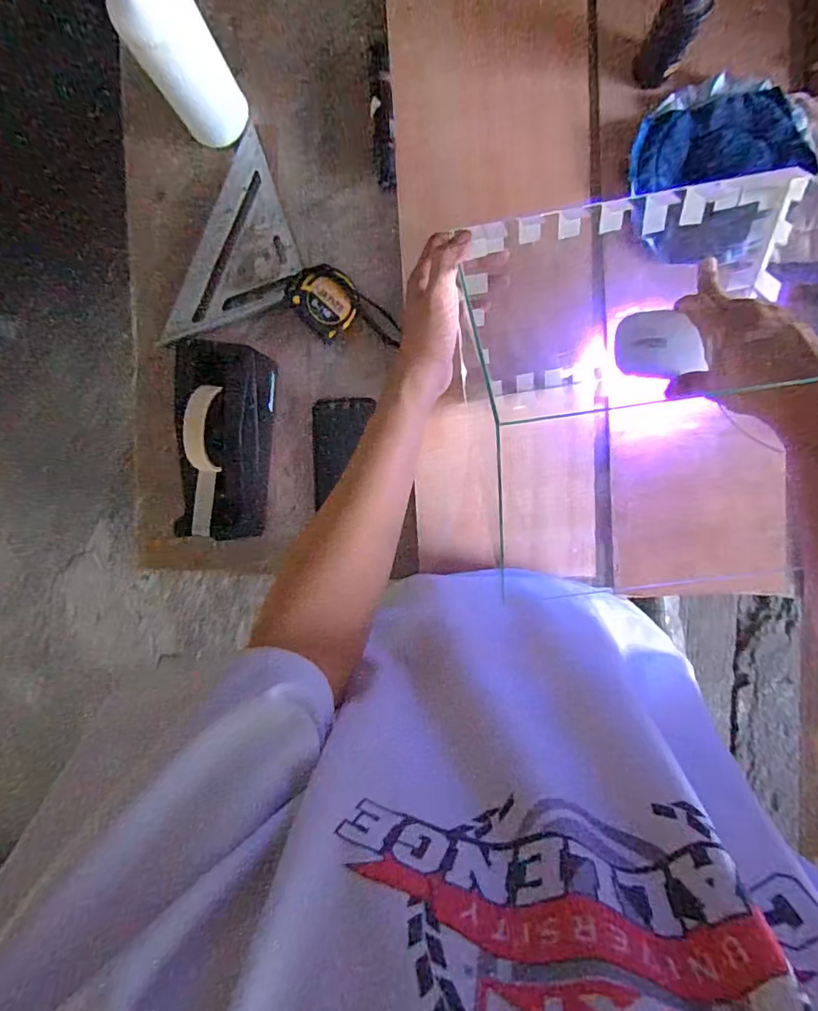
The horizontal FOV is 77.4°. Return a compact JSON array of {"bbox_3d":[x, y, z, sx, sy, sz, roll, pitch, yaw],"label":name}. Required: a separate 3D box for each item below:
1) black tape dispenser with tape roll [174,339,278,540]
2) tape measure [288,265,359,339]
[{"bbox_3d":[-0.192,-0.063,0.529,0.071,0.116,0.196,5,97,5],"label":"black tape dispenser with tape roll"},{"bbox_3d":[-0.086,-0.217,0.542,0.061,0.039,0.062,-38,92,8],"label":"tape measure"}]

